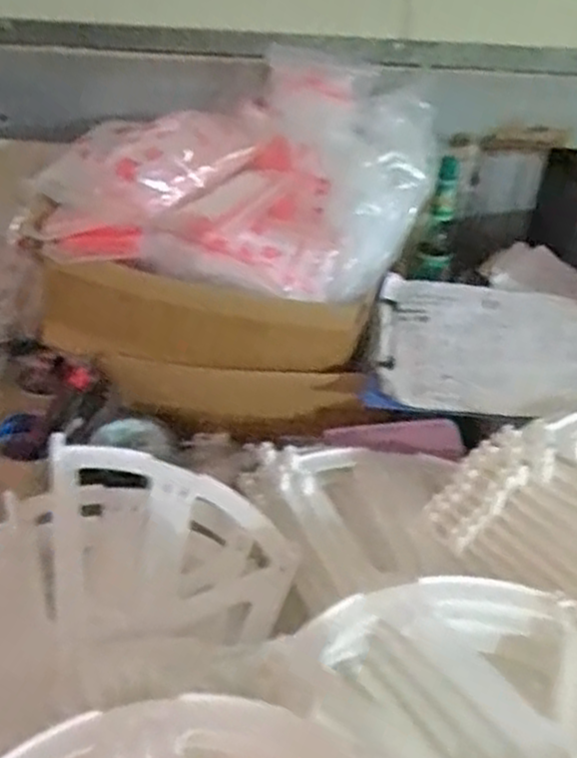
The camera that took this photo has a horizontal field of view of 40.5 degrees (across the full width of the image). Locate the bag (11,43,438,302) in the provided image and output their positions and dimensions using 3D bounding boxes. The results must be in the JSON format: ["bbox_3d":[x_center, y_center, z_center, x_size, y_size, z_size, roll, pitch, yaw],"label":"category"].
[{"bbox_3d":[-0.042,-0.204,0.789,0.417,0.162,0.251,-5,38,-11],"label":"bag"}]

